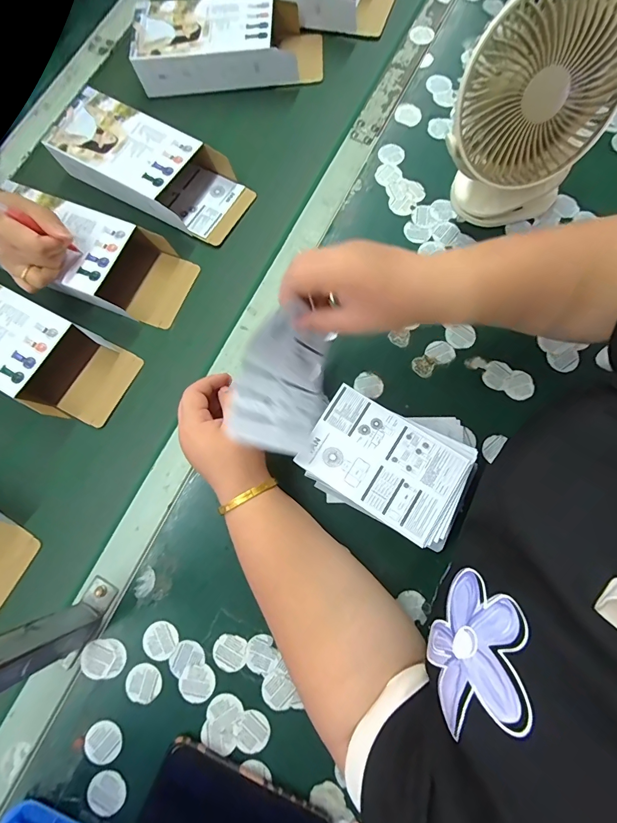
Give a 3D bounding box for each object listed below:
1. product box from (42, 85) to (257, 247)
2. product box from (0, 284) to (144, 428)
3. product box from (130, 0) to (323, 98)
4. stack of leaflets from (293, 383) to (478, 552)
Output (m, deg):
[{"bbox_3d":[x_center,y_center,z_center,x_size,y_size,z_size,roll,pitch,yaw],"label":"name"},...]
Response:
[{"bbox_3d":[-0.200,-0.308,0.473,0.243,0.052,0.110,30,80,7],"label":"product box"},{"bbox_3d":[-0.326,-0.077,0.426,0.246,0.055,0.105,26,80,6],"label":"product box"},{"bbox_3d":[-0.107,-0.502,0.510,0.245,0.052,0.107,-2,78,0],"label":"product box"},{"bbox_3d":[0.080,0.045,0.378,0.151,0.047,0.126,25,80,6],"label":"stack of leaflets"}]

